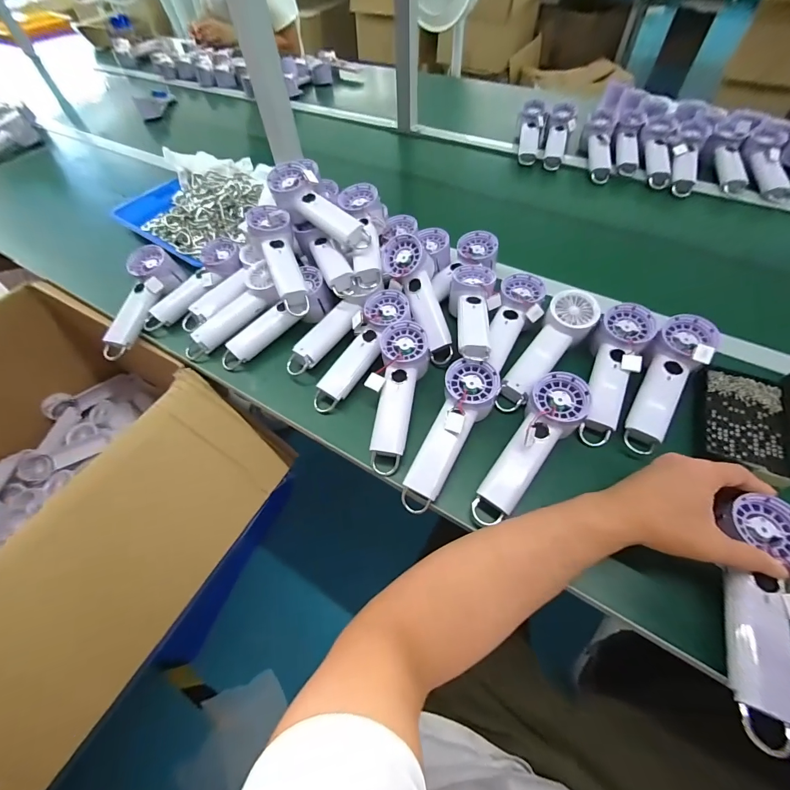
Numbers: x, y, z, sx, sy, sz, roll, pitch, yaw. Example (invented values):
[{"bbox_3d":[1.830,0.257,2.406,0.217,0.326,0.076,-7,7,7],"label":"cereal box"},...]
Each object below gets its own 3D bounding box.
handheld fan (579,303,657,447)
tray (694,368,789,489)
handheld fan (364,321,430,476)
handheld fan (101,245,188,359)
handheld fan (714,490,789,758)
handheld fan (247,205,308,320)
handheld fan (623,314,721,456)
[{"bbox_3d":[0.281,-0.027,0.463,0.063,0.033,0.199,19,76,15],"label":"handheld fan"},{"bbox_3d":[0.412,0.031,0.426,0.102,0.015,0.140,13,59,12],"label":"tray"},{"bbox_3d":[0.003,0.000,0.460,0.074,0.032,0.199,7,72,8],"label":"handheld fan"},{"bbox_3d":[-0.416,-0.148,0.588,0.080,0.049,0.196,13,76,12],"label":"handheld fan"},{"bbox_3d":[0.310,0.178,0.307,0.064,0.038,0.194,21,66,16],"label":"handheld fan"},{"bbox_3d":[-0.170,-0.200,0.546,0.063,0.057,0.190,-20,71,-9],"label":"handheld fan"},{"bbox_3d":[0.332,-0.018,0.440,0.058,0.035,0.193,28,79,20],"label":"handheld fan"}]

